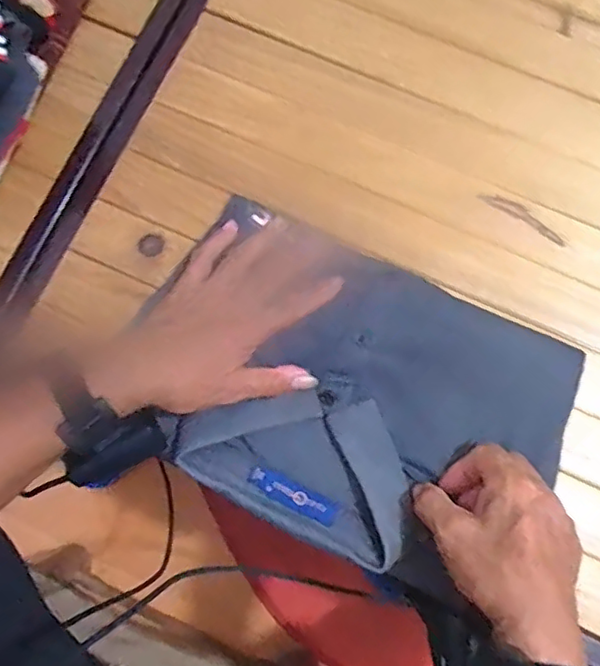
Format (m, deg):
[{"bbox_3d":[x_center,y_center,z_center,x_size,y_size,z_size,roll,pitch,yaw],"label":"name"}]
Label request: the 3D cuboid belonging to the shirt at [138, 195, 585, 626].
[{"bbox_3d":[0.044,0.050,0.449,0.285,0.038,0.206,24,80,6],"label":"shirt"}]

